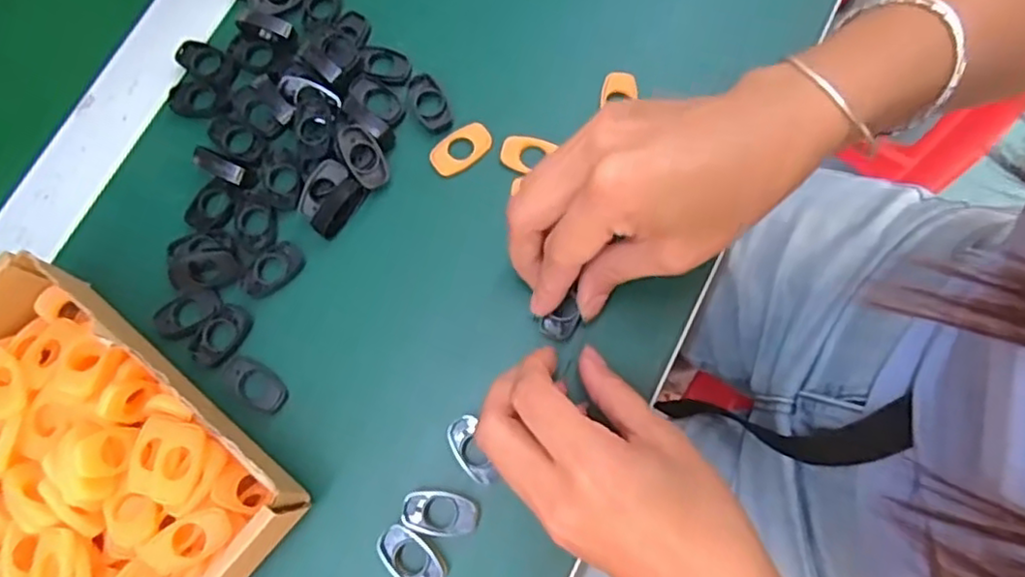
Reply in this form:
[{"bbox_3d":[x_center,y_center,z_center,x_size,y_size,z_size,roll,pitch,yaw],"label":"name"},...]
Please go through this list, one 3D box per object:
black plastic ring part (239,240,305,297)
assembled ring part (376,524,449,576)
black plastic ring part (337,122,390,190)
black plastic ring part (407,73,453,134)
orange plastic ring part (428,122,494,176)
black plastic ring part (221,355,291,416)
[{"bbox_3d":[-0.118,-0.009,0.331,0.032,0.004,0.019,-36,79,-8],"label":"black plastic ring part"},{"bbox_3d":[-0.044,0.119,0.298,0.032,0.011,0.020,41,80,9],"label":"assembled ring part"},{"bbox_3d":[-0.075,-0.066,0.339,0.018,0.011,0.034,-28,78,-6],"label":"black plastic ring part"},{"bbox_3d":[-0.044,-0.097,0.349,0.018,0.004,0.035,-25,77,-5],"label":"black plastic ring part"},{"bbox_3d":[-0.027,-0.072,0.345,0.034,0.004,0.019,-38,79,-8],"label":"orange plastic ring part"},{"bbox_3d":[-0.122,0.046,0.318,0.031,0.004,0.019,32,79,8],"label":"black plastic ring part"}]

